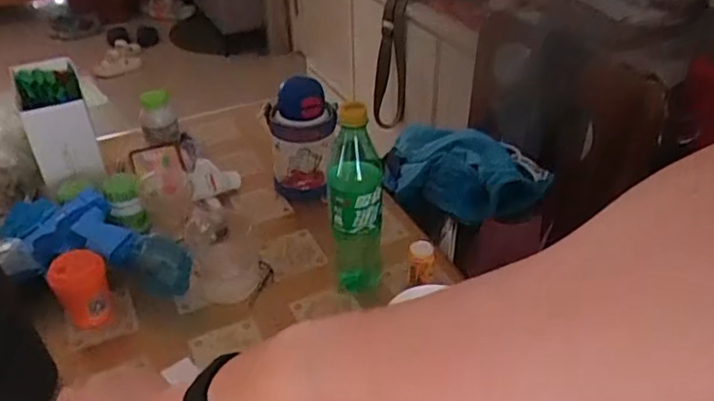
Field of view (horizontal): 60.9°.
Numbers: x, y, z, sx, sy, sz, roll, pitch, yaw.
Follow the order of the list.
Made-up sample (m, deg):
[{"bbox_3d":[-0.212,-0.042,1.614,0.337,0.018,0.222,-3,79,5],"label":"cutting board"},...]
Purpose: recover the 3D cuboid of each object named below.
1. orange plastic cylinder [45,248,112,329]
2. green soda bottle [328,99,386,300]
[{"bbox_3d":[-0.316,0.101,0.700,0.060,0.075,0.055,-21,41,-24],"label":"orange plastic cylinder"},{"bbox_3d":[0.000,0.003,0.692,0.061,0.231,0.061,-1,37,0],"label":"green soda bottle"}]

